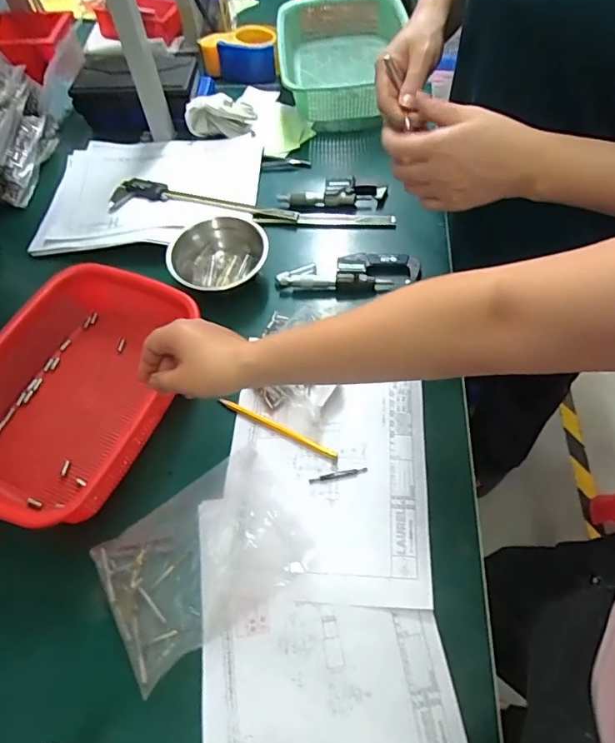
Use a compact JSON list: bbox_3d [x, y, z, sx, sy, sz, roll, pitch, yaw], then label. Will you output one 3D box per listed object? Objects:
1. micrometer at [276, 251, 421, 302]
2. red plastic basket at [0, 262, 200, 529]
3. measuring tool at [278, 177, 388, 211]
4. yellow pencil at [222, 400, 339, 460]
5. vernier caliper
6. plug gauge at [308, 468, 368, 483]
[{"bbox_3d":[0.054,-0.130,0.662,0.181,0.017,0.064,-8,58,-3],"label":"micrometer"},{"bbox_3d":[-0.273,0.017,0.569,0.204,0.064,0.293,16,60,12],"label":"red plastic basket"},{"bbox_3d":[0.035,-0.262,0.735,0.155,0.021,0.040,-2,58,1],"label":"measuring tool"},{"bbox_3d":[-0.034,0.063,0.565,0.147,0.004,0.010,24,62,16],"label":"yellow pencil"},{"bbox_3d":[-0.083,-0.244,0.734,0.416,0.013,0.059,7,59,7],"label":"vernier caliper"},{"bbox_3d":[0.033,0.112,0.536,0.063,0.004,0.008,-10,58,-4],"label":"plug gauge"}]

